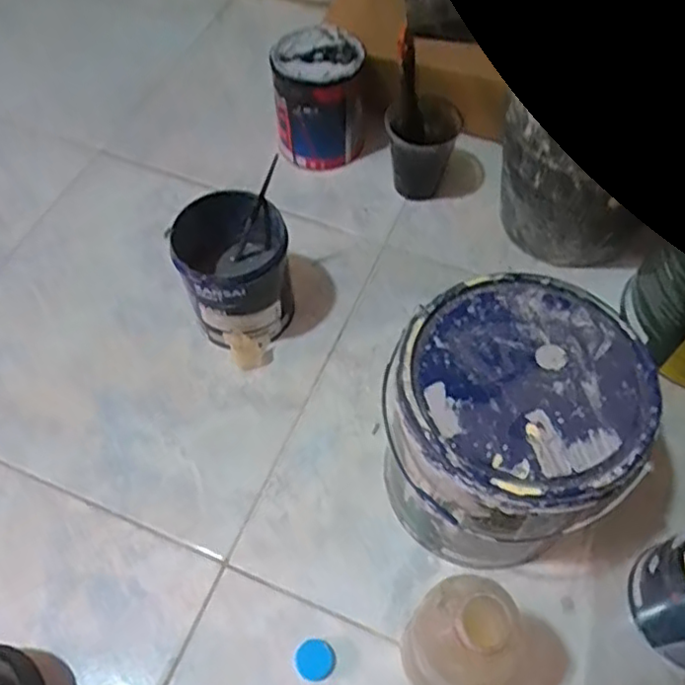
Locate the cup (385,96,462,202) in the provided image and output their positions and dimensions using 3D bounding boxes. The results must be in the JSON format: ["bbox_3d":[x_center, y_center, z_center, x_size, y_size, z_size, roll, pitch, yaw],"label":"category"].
[{"bbox_3d":[0.094,-0.232,0.780,0.085,0.095,0.073,6,59,5],"label":"cup"}]

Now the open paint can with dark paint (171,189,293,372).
[{"bbox_3d":[-0.104,-0.063,0.659,0.102,0.129,0.124,-16,60,-9],"label":"open paint can with dark paint"}]

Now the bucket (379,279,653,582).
[{"bbox_3d":[0.128,0.079,0.538,0.167,0.200,0.170,0,59,1],"label":"bucket"}]

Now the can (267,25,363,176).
[{"bbox_3d":[-0.029,-0.289,0.803,0.101,0.143,0.096,0,59,1],"label":"can"}]

